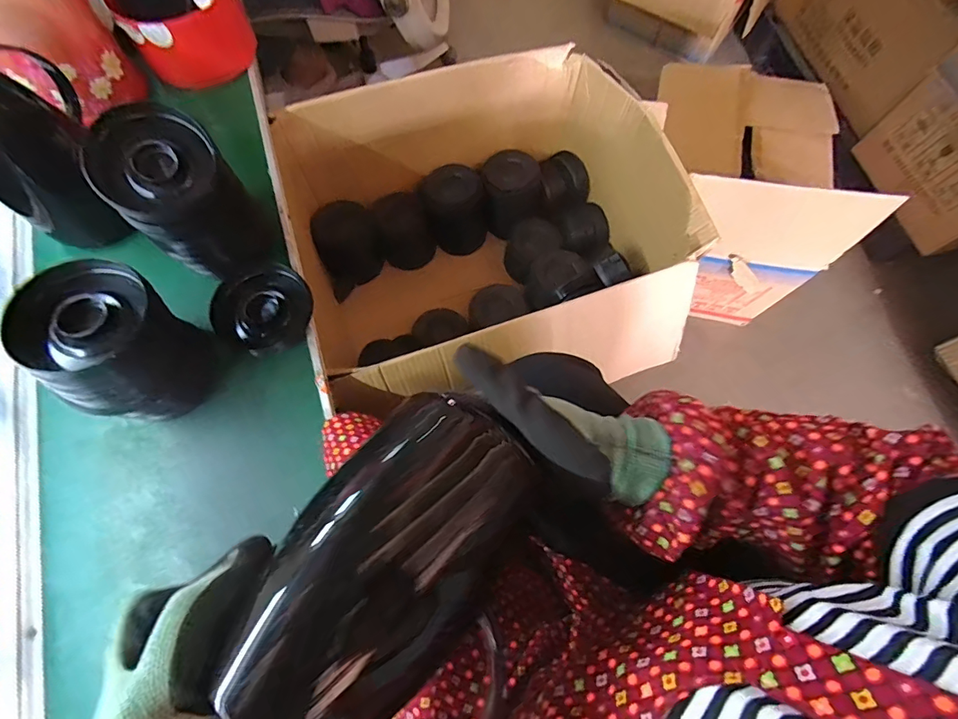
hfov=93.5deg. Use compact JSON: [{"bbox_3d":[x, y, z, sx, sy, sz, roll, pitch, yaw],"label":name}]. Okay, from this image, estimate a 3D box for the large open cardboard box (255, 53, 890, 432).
[{"bbox_3d":[0.003,-0.201,0.868,0.641,0.354,0.550,-13,72,-5],"label":"large open cardboard box"}]

